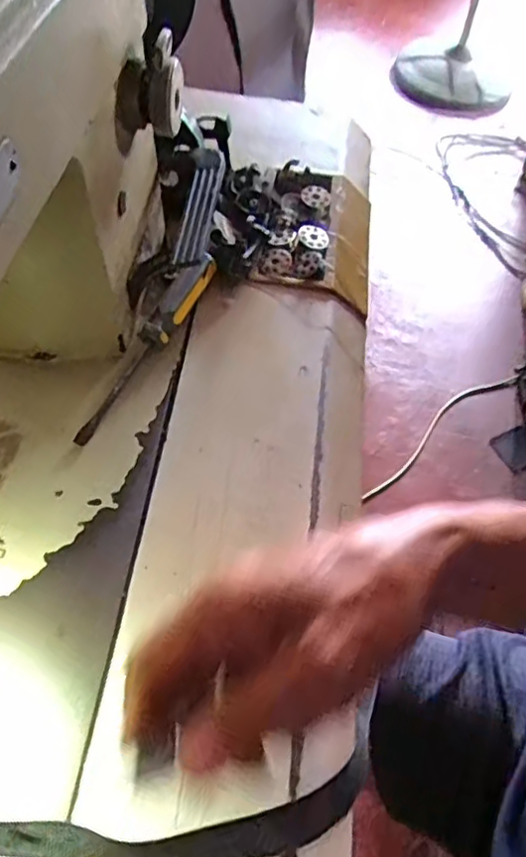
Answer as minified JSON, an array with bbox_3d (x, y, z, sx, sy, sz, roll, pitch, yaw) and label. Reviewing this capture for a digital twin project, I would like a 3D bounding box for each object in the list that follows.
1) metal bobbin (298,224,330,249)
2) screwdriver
[{"bbox_3d":[0.040,-0.148,0.488,0.024,0.010,0.021,11,54,3],"label":"metal bobbin"},{"bbox_3d":[-0.071,-0.058,0.403,0.019,0.025,0.163,20,55,9],"label":"screwdriver"}]

